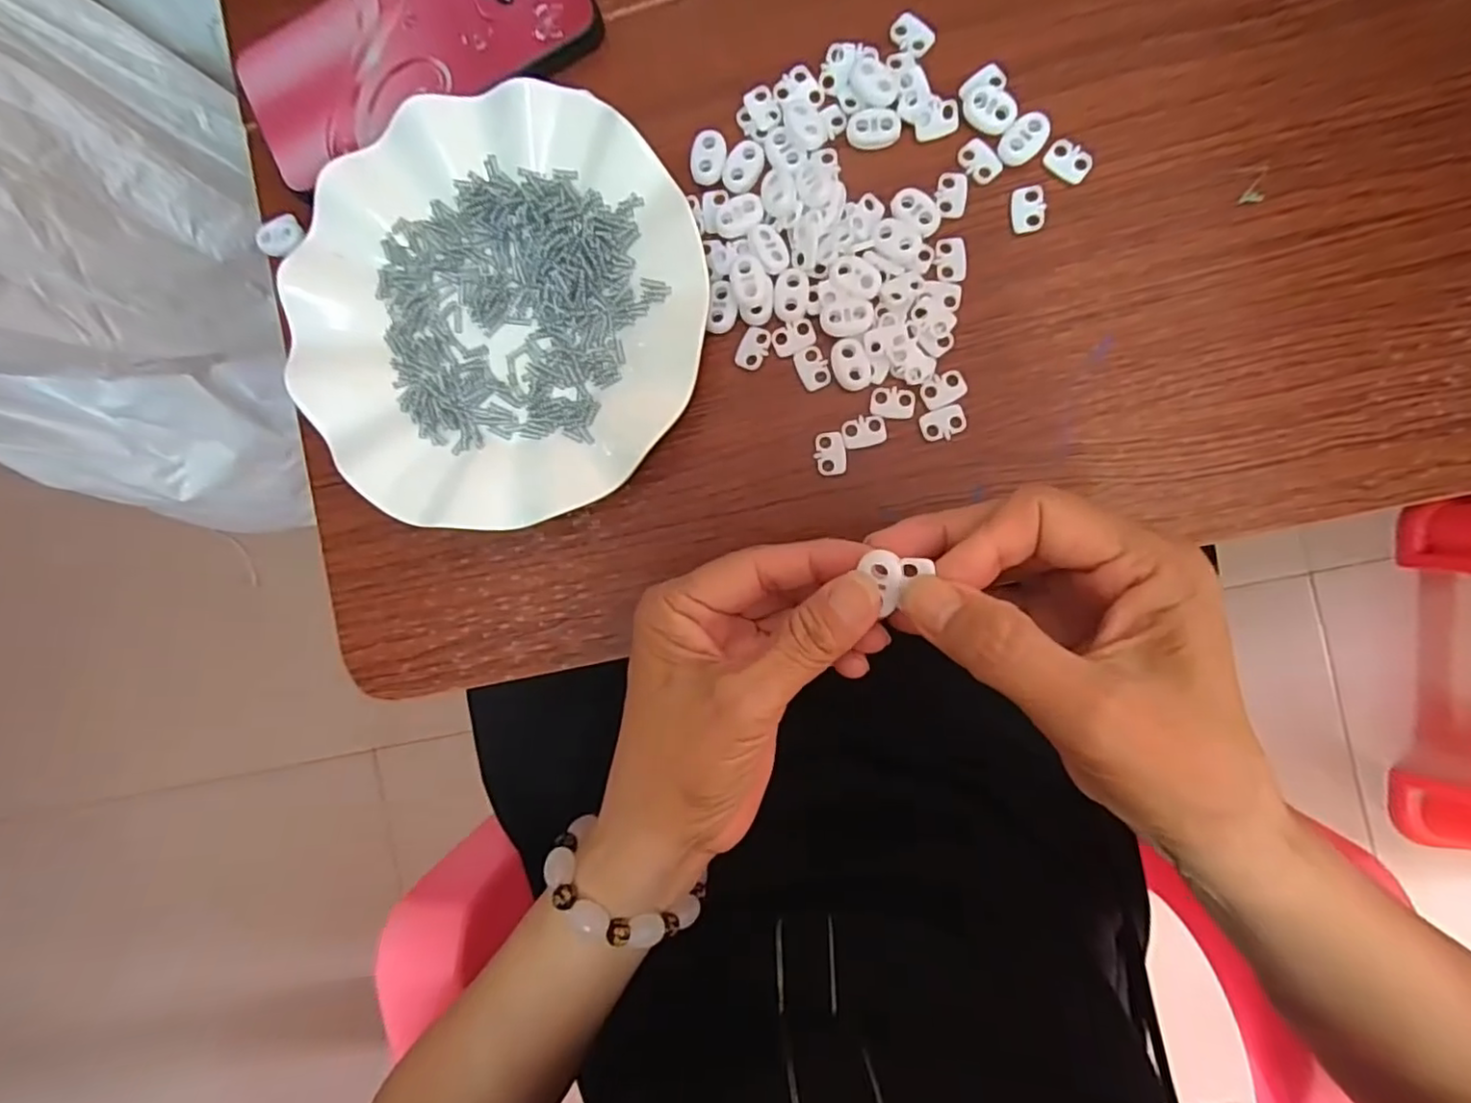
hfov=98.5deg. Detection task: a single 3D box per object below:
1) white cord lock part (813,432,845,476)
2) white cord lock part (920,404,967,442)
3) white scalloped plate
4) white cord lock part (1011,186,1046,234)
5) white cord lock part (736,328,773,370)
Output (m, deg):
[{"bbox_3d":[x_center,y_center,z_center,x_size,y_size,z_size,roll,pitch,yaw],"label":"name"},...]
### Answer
[{"bbox_3d":[0.041,-0.043,0.276,0.013,0.004,0.019,-3,90,5],"label":"white cord lock part"},{"bbox_3d":[0.090,-0.055,0.271,0.019,0.004,0.014,-16,89,5],"label":"white cord lock part"},{"bbox_3d":[-0.103,-0.105,0.281,0.178,0.022,0.181,0,91,5],"label":"white scalloped plate"},{"bbox_3d":[0.124,-0.145,0.269,0.012,0.004,0.018,-7,90,5],"label":"white cord lock part"},{"bbox_3d":[0.008,-0.090,0.280,0.013,0.004,0.019,25,93,4],"label":"white cord lock part"}]

